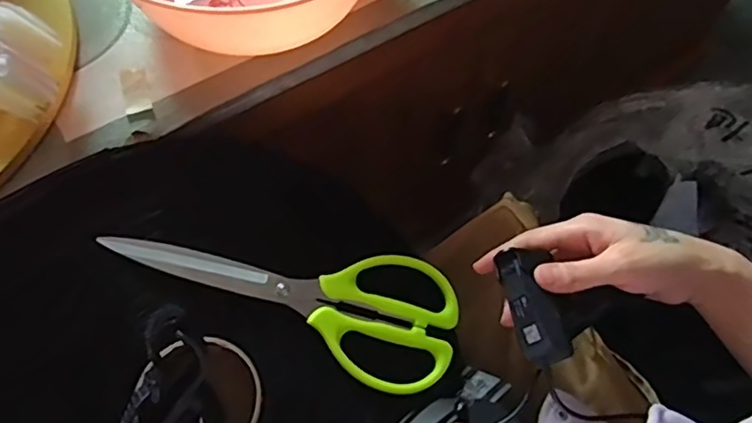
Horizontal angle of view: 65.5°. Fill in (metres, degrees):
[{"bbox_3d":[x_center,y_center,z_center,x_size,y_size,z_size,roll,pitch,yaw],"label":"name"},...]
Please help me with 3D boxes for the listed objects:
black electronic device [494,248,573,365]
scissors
[{"bbox_3d":[0.107,0.063,0.388,0.031,0.018,0.073,-12,69,-8],"label":"black electronic device"},{"bbox_3d":[-0.059,0.056,0.410,0.241,0.013,0.090,17,62,-7],"label":"scissors"}]

